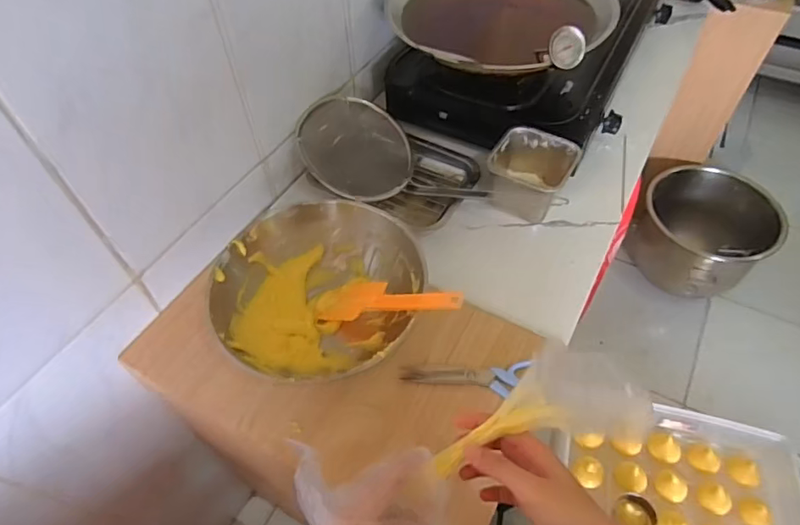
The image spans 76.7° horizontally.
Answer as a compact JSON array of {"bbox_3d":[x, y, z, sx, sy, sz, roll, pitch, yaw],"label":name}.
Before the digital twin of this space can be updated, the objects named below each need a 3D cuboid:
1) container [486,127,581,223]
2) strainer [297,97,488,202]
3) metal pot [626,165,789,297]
[{"bbox_3d":[0.200,-0.132,0.780,0.121,0.087,0.114,17,55,14],"label":"container"},{"bbox_3d":[-0.011,-0.154,0.816,0.299,0.115,0.173,26,57,20],"label":"strainer"},{"bbox_3d":[0.843,-0.071,1.422,0.336,0.238,0.292,37,61,26],"label":"metal pot"}]

